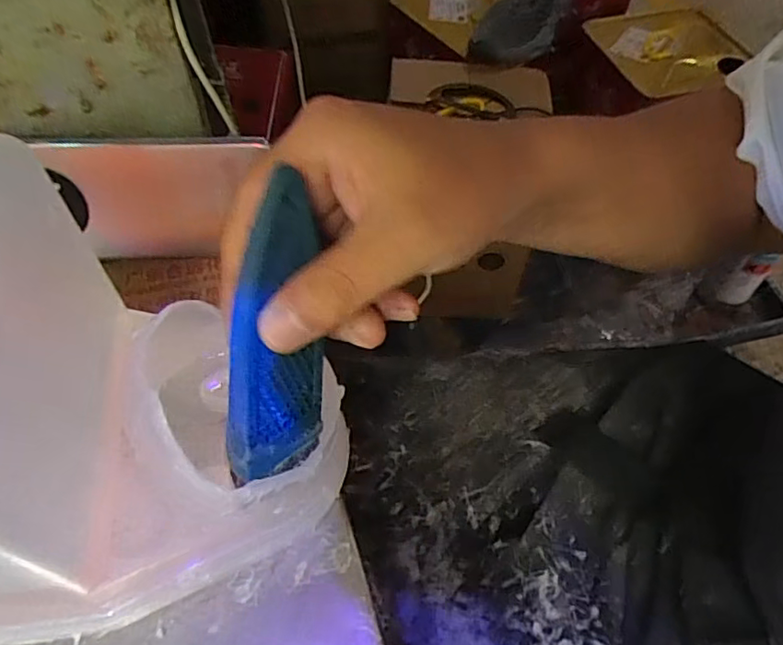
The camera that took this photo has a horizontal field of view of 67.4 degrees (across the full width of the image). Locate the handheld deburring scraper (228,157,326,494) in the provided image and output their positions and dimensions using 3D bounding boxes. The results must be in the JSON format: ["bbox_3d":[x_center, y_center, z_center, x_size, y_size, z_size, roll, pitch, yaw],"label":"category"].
[{"bbox_3d":[-0.042,0.003,0.223,0.039,0.117,0.020,-3,26,-35],"label":"handheld deburring scraper"}]

